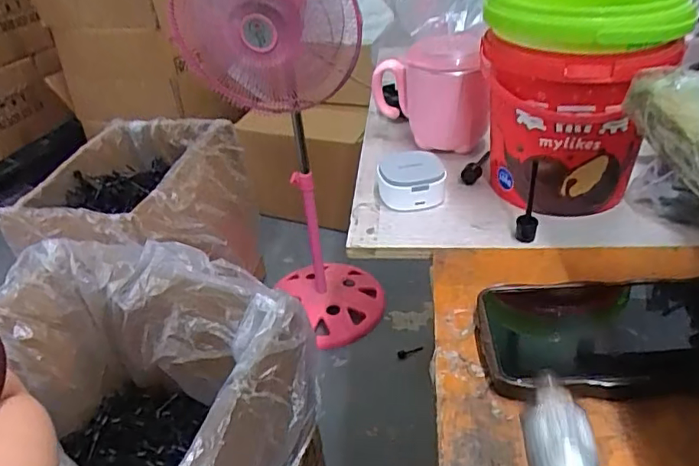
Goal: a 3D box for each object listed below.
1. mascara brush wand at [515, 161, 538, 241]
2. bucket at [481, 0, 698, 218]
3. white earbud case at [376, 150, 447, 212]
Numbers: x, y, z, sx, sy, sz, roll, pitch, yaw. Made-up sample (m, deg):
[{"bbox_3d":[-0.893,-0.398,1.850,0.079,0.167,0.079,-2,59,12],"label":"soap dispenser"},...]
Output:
[{"bbox_3d":[0.129,-0.023,0.398,0.017,0.061,0.012,-30,42,-32],"label":"mascara brush wand"},{"bbox_3d":[0.166,-0.103,0.423,0.120,0.154,0.122,-12,35,-9],"label":"bucket"},{"bbox_3d":[0.053,-0.047,0.469,0.054,0.032,0.058,3,36,12],"label":"white earbud case"}]

